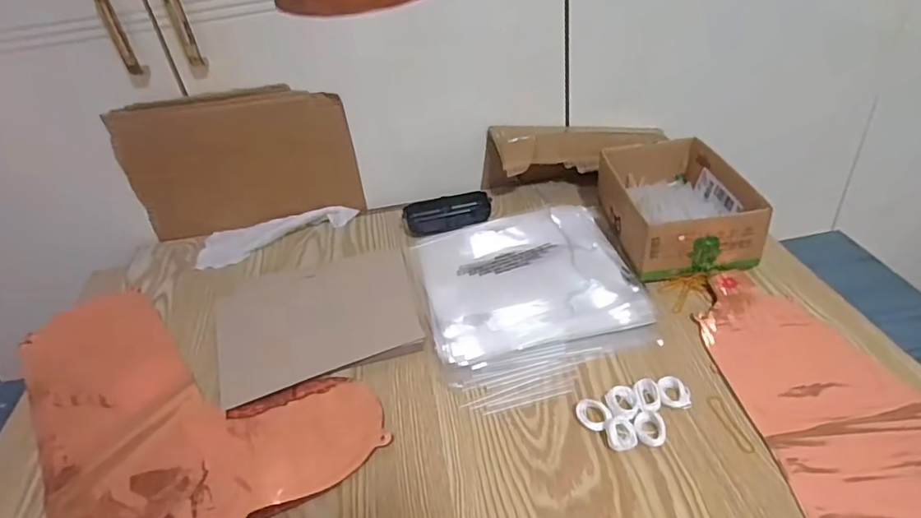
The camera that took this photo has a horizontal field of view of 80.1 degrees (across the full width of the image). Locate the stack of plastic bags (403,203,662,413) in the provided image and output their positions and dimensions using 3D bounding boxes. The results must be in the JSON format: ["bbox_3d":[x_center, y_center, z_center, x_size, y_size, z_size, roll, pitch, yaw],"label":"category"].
[{"bbox_3d":[0.073,0.031,0.564,0.212,0.024,0.251,-12,36,-6],"label":"stack of plastic bags"}]

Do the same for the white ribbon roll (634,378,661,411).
[{"bbox_3d":[0.153,0.112,0.447,0.019,0.007,0.031,-5,36,4],"label":"white ribbon roll"}]

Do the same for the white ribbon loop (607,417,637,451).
[{"bbox_3d":[0.125,0.134,0.424,0.022,0.009,0.027,-2,36,8],"label":"white ribbon loop"}]

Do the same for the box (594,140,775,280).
[{"bbox_3d":[0.235,-0.063,0.615,0.124,0.070,0.191,-8,36,-1],"label":"box"}]

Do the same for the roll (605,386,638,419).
[{"bbox_3d":[0.131,0.117,0.446,0.025,0.007,0.030,2,37,13],"label":"roll"}]

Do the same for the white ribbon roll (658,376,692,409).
[{"bbox_3d":[0.176,0.109,0.449,0.024,0.006,0.025,3,37,14],"label":"white ribbon roll"}]

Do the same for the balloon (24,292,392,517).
[{"bbox_3d":[-0.280,0.123,0.515,0.415,0.014,0.227,23,46,36],"label":"balloon"}]

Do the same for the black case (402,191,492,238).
[{"bbox_3d":[-0.015,-0.057,0.694,0.106,0.028,0.053,-11,36,-5],"label":"black case"}]

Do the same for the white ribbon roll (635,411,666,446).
[{"bbox_3d":[0.147,0.131,0.425,0.022,0.008,0.029,-5,36,4],"label":"white ribbon roll"}]

